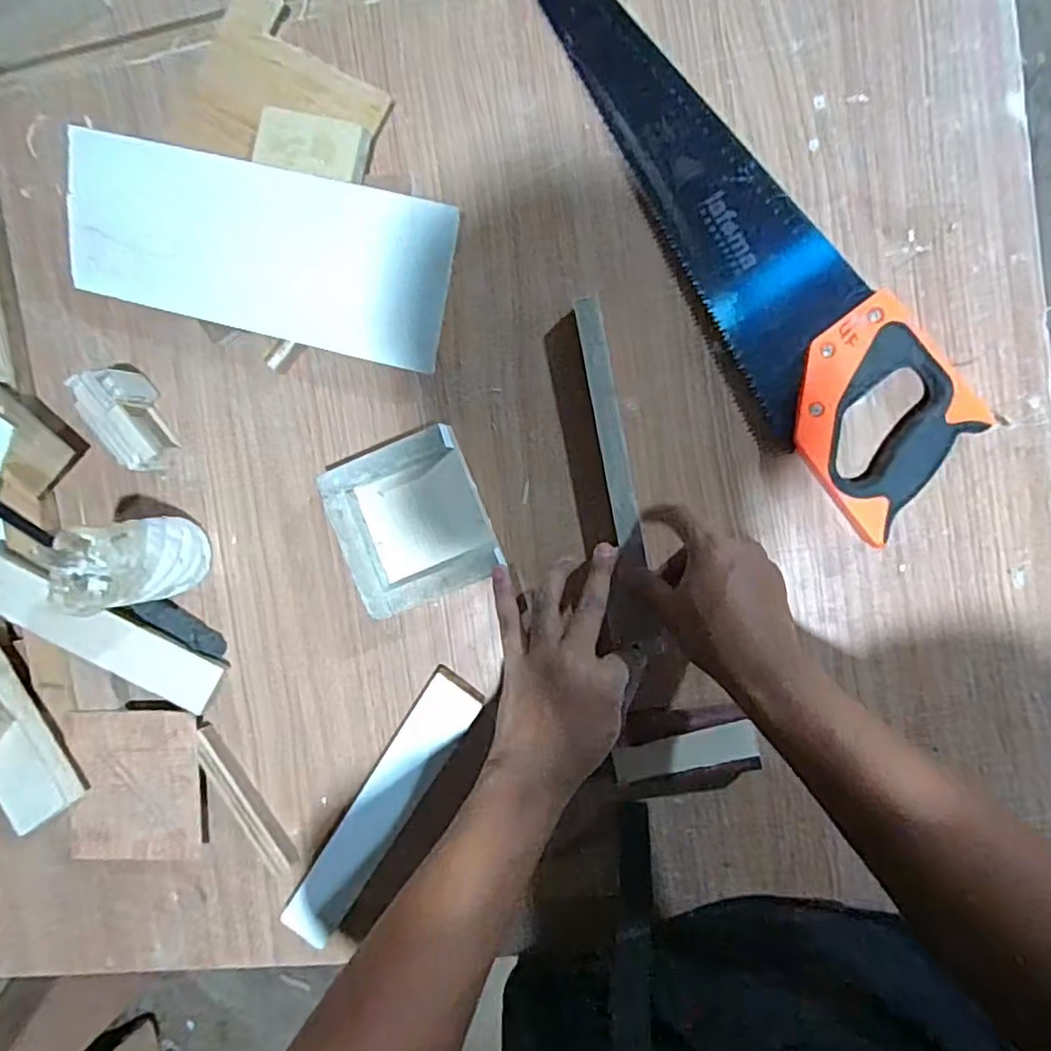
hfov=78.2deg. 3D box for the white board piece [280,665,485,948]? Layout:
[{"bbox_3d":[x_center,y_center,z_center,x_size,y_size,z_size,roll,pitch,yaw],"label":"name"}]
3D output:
[{"bbox_3d":[-0.121,0.235,0.535,0.045,0.024,0.260,33,97,4],"label":"white board piece"}]

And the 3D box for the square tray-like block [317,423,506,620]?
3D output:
[{"bbox_3d":[-0.087,-0.002,0.505,0.109,0.044,0.119,-22,91,8],"label":"square tray-like block"}]

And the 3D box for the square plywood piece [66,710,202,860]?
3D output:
[{"bbox_3d":[-0.333,0.220,0.549,0.112,0.008,0.125,0,91,5],"label":"square plywood piece"}]

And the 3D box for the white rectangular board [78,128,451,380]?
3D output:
[{"bbox_3d":[-0.205,-0.210,0.495,0.306,0.014,0.118,15,110,7],"label":"white rectangular board"}]

